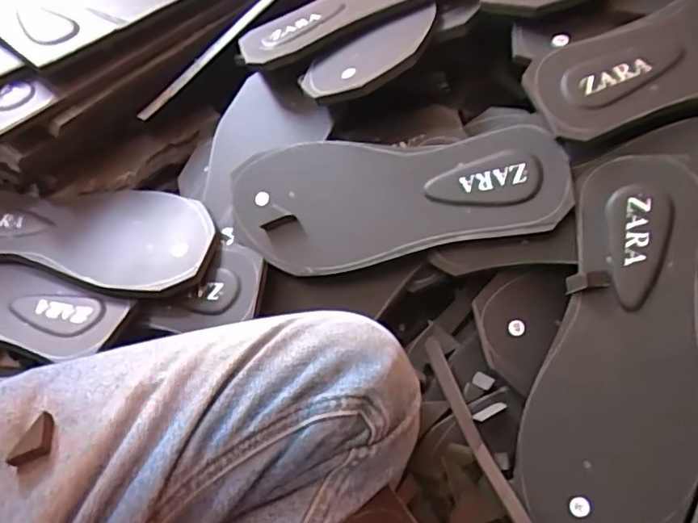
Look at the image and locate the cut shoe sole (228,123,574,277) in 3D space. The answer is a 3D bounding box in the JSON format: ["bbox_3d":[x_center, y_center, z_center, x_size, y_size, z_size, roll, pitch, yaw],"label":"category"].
[{"bbox_3d":[0.026,-0.044,0.437,0.245,0.013,0.097,-2,81,18],"label":"cut shoe sole"}]

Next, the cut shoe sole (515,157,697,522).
[{"bbox_3d":[0.172,0.054,0.370,0.094,0.005,0.238,13,84,27],"label":"cut shoe sole"}]

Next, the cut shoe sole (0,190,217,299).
[{"bbox_3d":[-0.234,-0.026,0.500,0.274,0.013,0.096,8,52,17],"label":"cut shoe sole"}]

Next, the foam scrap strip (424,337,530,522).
[{"bbox_3d":[0.093,0.129,0.385,0.015,0.020,0.183,-17,56,-13],"label":"foam scrap strip"}]

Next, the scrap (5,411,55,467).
[{"bbox_3d":[-0.162,0.093,0.312,0.014,0.006,0.029,21,57,14],"label":"scrap"}]

